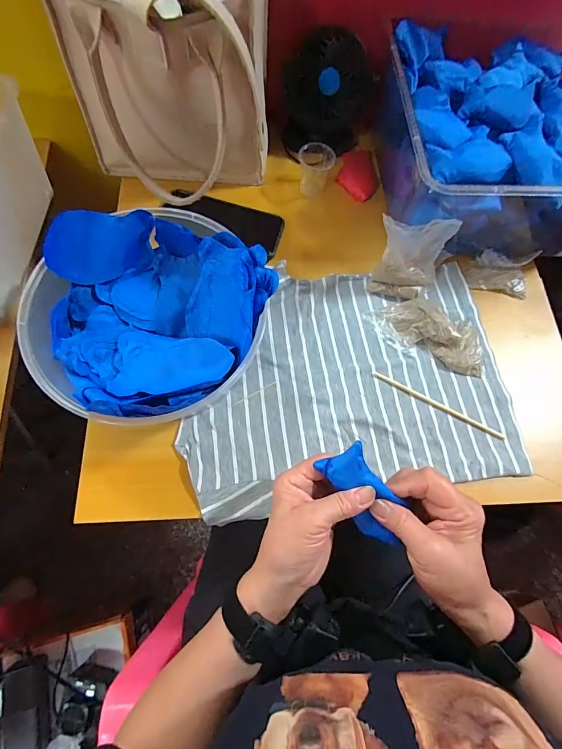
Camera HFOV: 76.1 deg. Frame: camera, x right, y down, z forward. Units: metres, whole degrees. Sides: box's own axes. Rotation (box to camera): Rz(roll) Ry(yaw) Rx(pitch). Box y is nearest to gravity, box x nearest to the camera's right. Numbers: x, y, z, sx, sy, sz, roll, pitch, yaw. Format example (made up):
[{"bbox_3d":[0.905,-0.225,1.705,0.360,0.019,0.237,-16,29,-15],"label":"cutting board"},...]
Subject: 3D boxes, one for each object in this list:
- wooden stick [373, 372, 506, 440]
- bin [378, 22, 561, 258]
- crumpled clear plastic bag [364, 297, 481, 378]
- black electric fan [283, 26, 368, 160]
[{"bbox_3d":[0.188,0.037,0.429,0.163,0.004,0.008,26,73,7],"label":"wooden stick"},{"bbox_3d":[0.283,-0.315,0.486,0.305,0.139,0.330,2,68,-4],"label":"bin"},{"bbox_3d":[0.187,-0.054,0.448,0.148,0.026,0.067,29,73,8],"label":"crumpled clear plastic bag"},{"bbox_3d":[0.062,-0.392,0.504,0.110,0.137,0.060,9,51,4],"label":"black electric fan"}]

